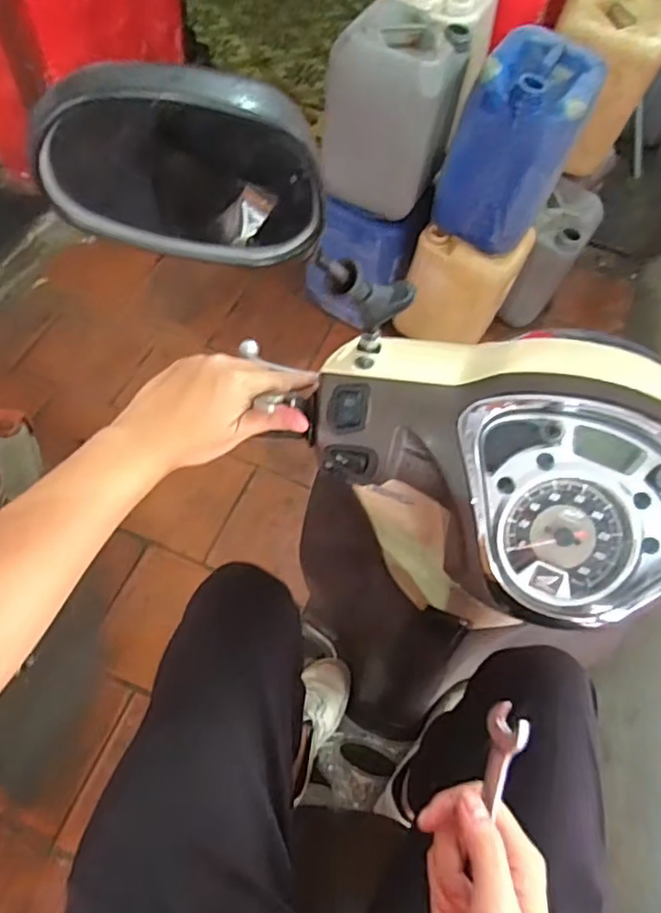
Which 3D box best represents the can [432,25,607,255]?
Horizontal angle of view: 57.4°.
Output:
[{"bbox_3d":[0.438,-0.735,1.414,0.248,0.372,0.306,25,61,10],"label":"can"}]

